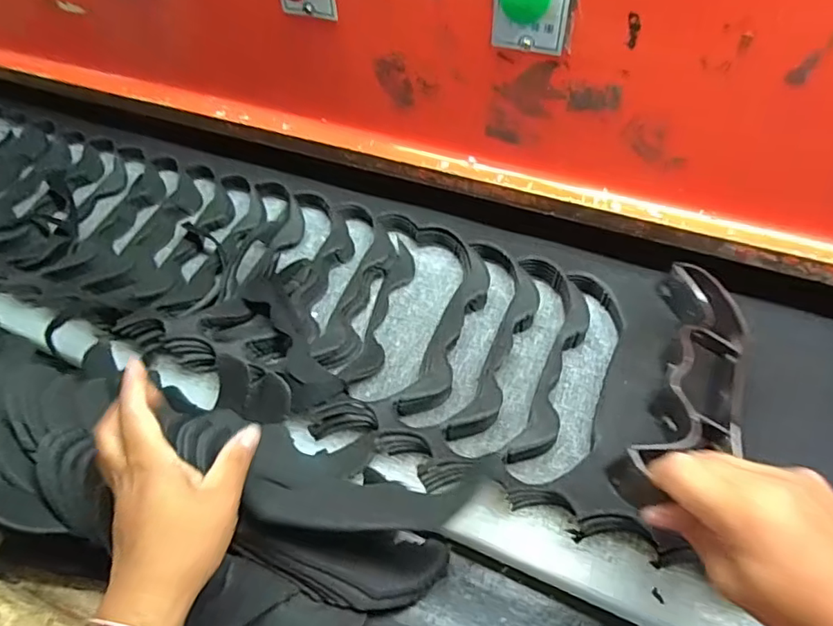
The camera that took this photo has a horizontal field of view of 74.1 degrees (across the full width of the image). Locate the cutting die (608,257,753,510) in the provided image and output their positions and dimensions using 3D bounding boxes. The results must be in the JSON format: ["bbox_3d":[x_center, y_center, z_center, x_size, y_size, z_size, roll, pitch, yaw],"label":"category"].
[{"bbox_3d":[0.190,0.050,0.386,0.075,0.043,0.239,26,45,18],"label":"cutting die"}]

